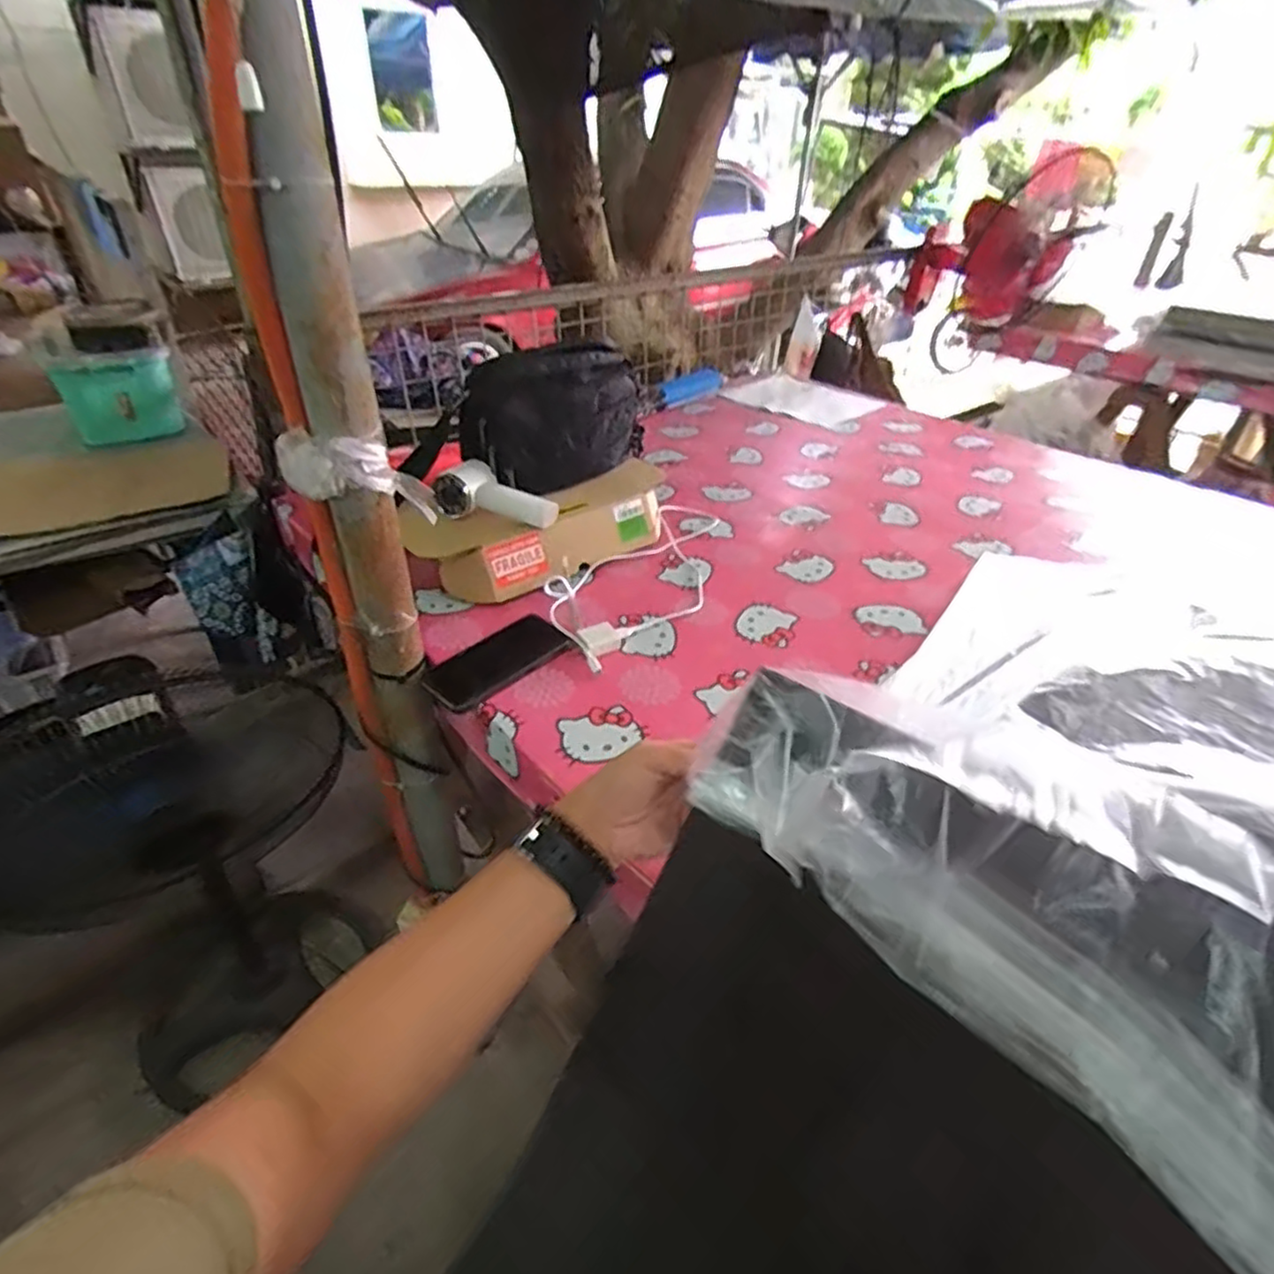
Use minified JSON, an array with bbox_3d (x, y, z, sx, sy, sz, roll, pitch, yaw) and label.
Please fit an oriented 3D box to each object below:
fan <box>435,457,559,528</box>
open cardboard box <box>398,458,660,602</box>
[{"bbox_3d":[-0.180,-0.174,0.899,0.158,0.051,0.056,18,39,-1],"label":"fan"},{"bbox_3d":[-0.109,-0.134,0.943,0.376,0.089,0.146,-19,40,-24],"label":"open cardboard box"}]

